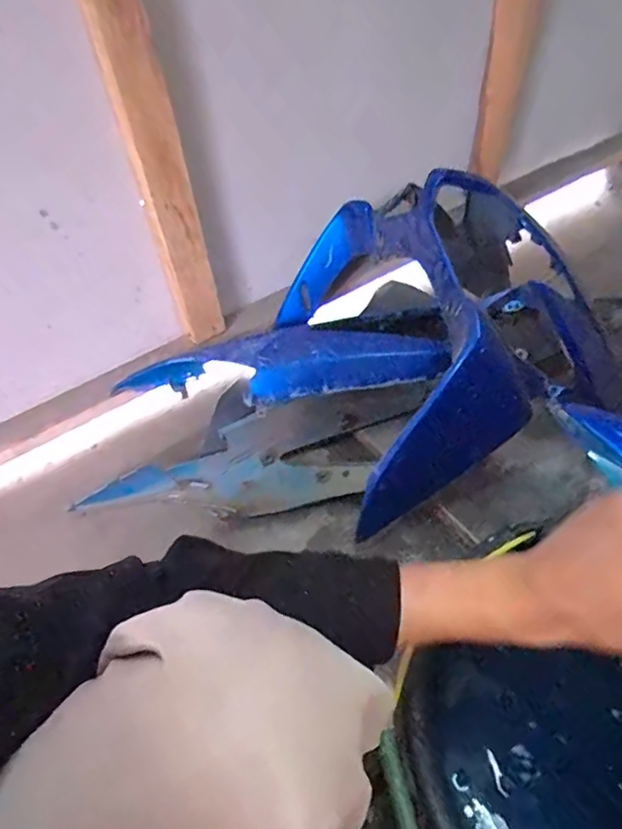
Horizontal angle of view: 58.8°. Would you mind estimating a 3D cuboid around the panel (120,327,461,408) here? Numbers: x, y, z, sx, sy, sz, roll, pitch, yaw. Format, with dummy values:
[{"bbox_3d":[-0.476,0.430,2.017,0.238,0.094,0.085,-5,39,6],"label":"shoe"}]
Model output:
[{"bbox_3d":[-0.053,-0.069,0.792,0.475,0.083,0.106,-2,51,4],"label":"panel"}]

